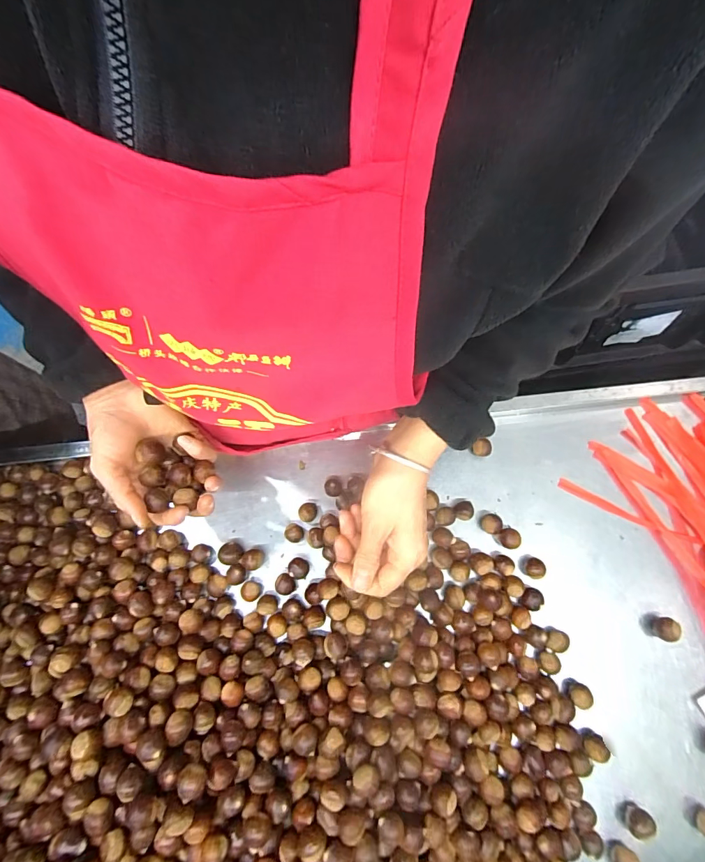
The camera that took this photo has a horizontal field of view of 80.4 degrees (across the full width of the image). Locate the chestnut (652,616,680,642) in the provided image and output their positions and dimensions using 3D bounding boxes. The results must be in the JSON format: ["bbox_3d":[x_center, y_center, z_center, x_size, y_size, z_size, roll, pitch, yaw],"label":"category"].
[{"bbox_3d":[0.330,0.209,0.441,0.018,0.022,0.023,3,74,2],"label":"chestnut"}]

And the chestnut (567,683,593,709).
[{"bbox_3d":[0.229,0.267,0.420,0.016,0.022,0.021,38,78,11],"label":"chestnut"}]

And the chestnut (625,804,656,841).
[{"bbox_3d":[0.267,0.366,0.390,0.017,0.018,0.024,37,78,11],"label":"chestnut"}]

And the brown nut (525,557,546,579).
[{"bbox_3d":[0.200,0.150,0.456,0.015,0.017,0.022,8,74,3],"label":"brown nut"}]

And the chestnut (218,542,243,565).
[{"bbox_3d":[-0.135,0.137,0.467,0.023,0.018,0.025,0,74,1],"label":"chestnut"}]

